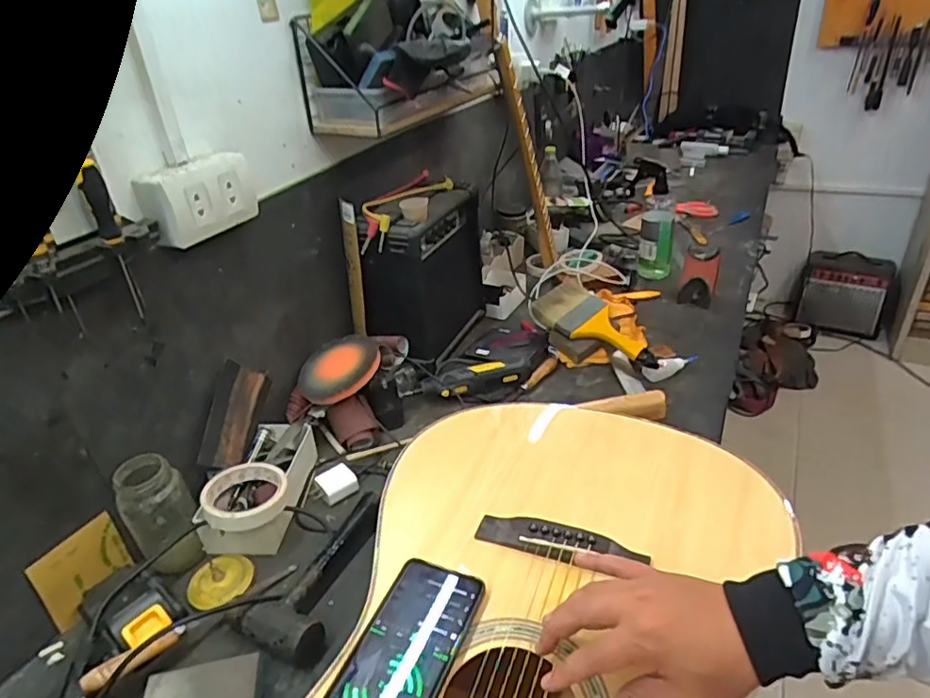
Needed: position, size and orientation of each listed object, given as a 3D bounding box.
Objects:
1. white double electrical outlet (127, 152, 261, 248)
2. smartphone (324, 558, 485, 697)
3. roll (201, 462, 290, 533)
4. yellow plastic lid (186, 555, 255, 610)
[{"bbox_3d":[-0.304,-0.175,0.678,0.050,0.076,0.125,8,34,21],"label":"white double electrical outlet"},{"bbox_3d":[-0.049,0.235,0.456,0.076,0.009,0.162,10,35,23],"label":"smartphone"},{"bbox_3d":[-0.255,0.172,0.688,0.083,0.033,0.093,23,42,38],"label":"roll"},{"bbox_3d":[-0.274,0.258,0.665,0.062,0.017,0.069,15,38,17],"label":"yellow plastic lid"}]

